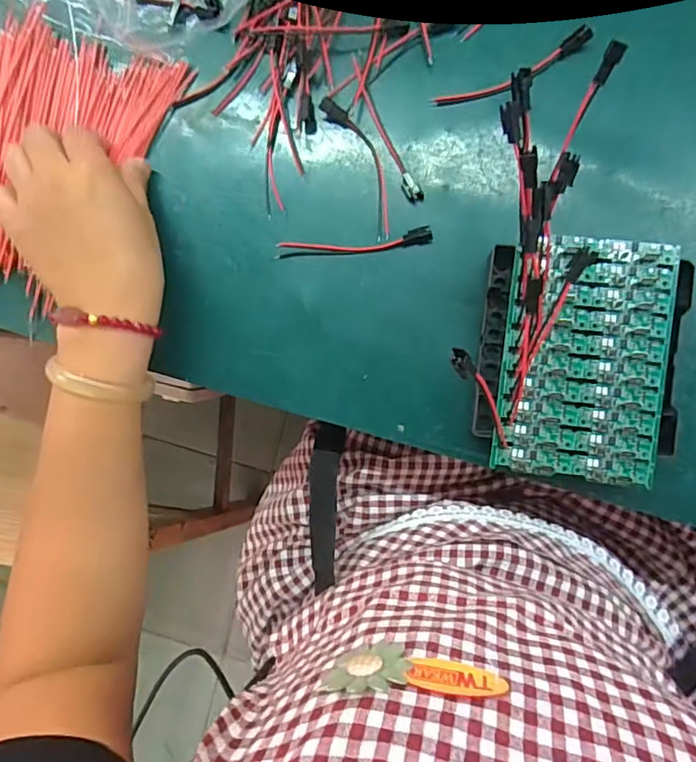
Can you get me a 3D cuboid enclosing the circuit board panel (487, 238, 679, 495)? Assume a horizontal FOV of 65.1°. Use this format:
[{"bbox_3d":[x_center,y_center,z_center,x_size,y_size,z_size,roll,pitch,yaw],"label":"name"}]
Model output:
[{"bbox_3d":[0.137,-0.013,0.316,0.090,0.004,0.137,6,90,6],"label":"circuit board panel"}]

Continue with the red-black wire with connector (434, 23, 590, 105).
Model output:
[{"bbox_3d":[0.102,-0.193,0.340,0.100,0.009,0.013,-22,90,8],"label":"red-black wire with connector"}]

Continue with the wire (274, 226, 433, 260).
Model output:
[{"bbox_3d":[0.004,-0.088,0.352,0.100,0.007,0.012,-4,92,8],"label":"wire"}]

